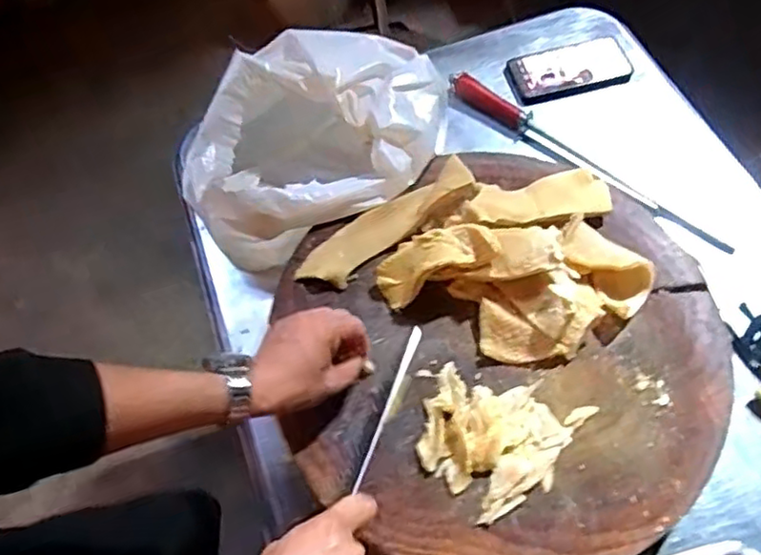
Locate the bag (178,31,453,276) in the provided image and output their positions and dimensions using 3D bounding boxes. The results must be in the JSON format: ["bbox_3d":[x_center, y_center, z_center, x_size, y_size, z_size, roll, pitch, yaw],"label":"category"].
[{"bbox_3d":[-0.071,-0.158,0.798,0.268,0.141,0.285,8,62,8],"label":"bag"}]

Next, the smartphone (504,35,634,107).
[{"bbox_3d":[0.269,-0.295,0.917,0.165,0.015,0.087,-13,61,-4],"label":"smartphone"}]

